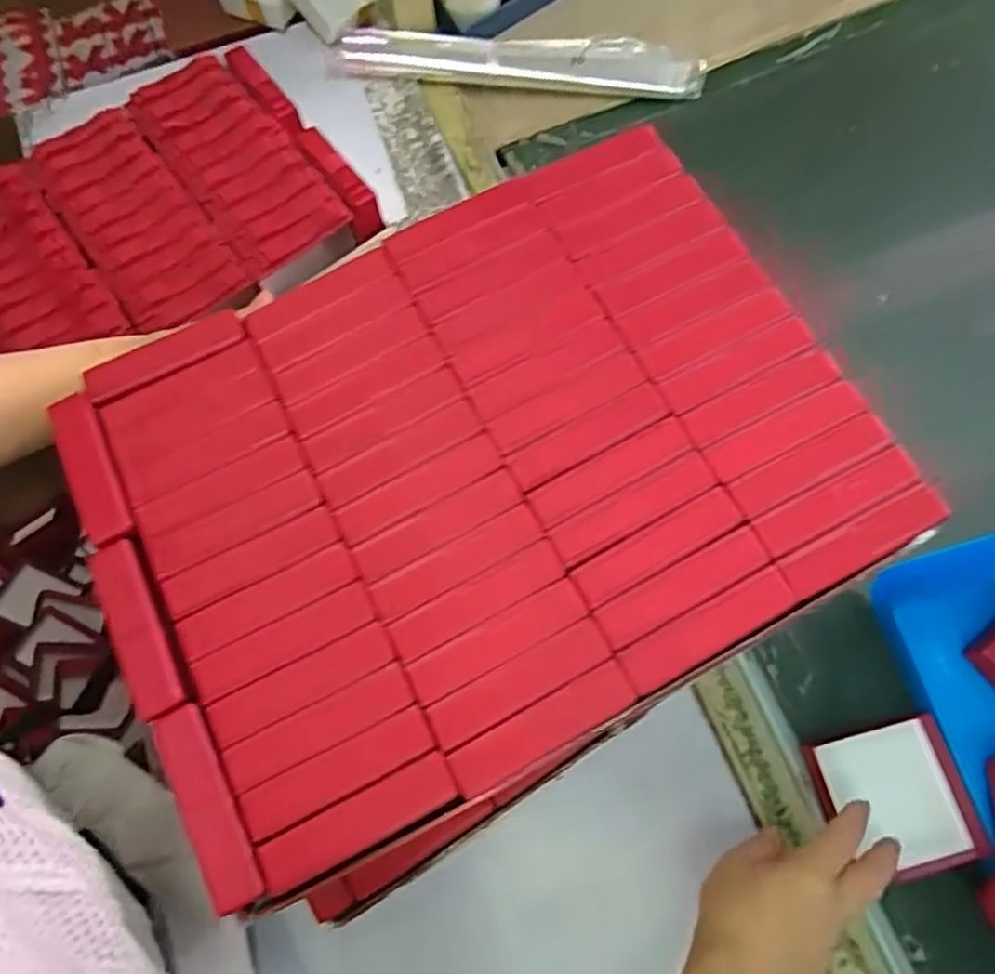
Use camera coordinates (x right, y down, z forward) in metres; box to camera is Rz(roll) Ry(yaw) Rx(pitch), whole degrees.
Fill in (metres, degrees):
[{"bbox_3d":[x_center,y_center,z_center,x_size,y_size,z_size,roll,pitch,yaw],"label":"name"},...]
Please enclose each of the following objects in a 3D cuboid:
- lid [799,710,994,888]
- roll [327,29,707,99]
[{"bbox_3d":[0.274,0.212,0.446,0.094,0.021,0.090,-13,73,-4],"label":"lid"},{"bbox_3d":[0.021,-0.435,0.665,0.376,0.031,0.052,3,72,3],"label":"roll"}]

